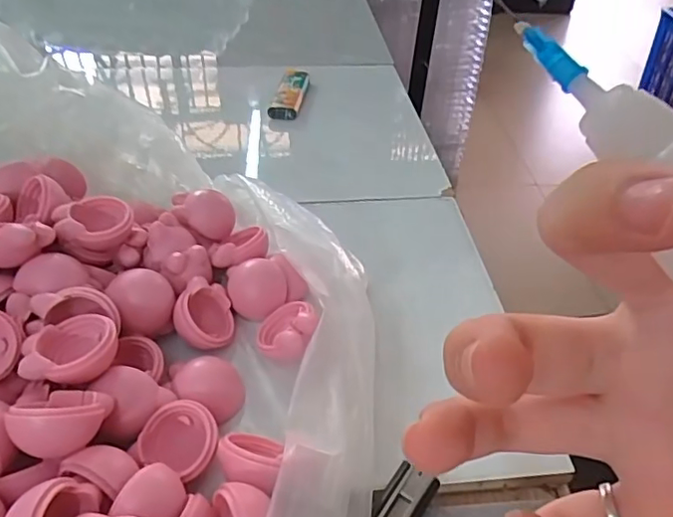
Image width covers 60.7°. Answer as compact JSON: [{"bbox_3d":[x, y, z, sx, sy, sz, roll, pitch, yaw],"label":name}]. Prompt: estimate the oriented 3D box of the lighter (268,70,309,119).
[{"bbox_3d":[-0.038,-0.132,0.461,0.023,0.012,0.078,5,39,4],"label":"lighter"}]

